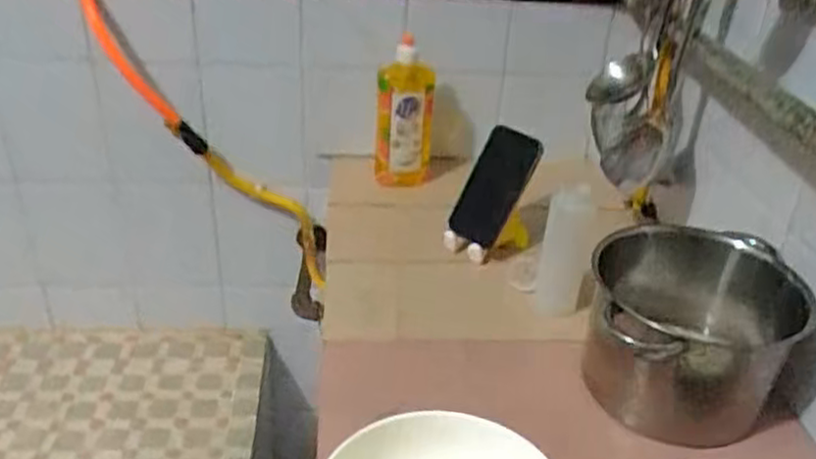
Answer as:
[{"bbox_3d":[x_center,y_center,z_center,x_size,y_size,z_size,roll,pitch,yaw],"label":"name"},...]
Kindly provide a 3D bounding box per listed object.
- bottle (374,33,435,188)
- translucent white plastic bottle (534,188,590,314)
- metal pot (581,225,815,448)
[{"bbox_3d":[-0.006,-0.153,1.011,0.078,0.218,0.066,4,31,1],"label":"bottle"},{"bbox_3d":[0.180,0.027,0.834,0.053,0.146,0.050,10,31,11],"label":"translucent white plastic bottle"},{"bbox_3d":[0.268,0.091,0.708,0.173,0.138,0.205,10,31,11],"label":"metal pot"}]

